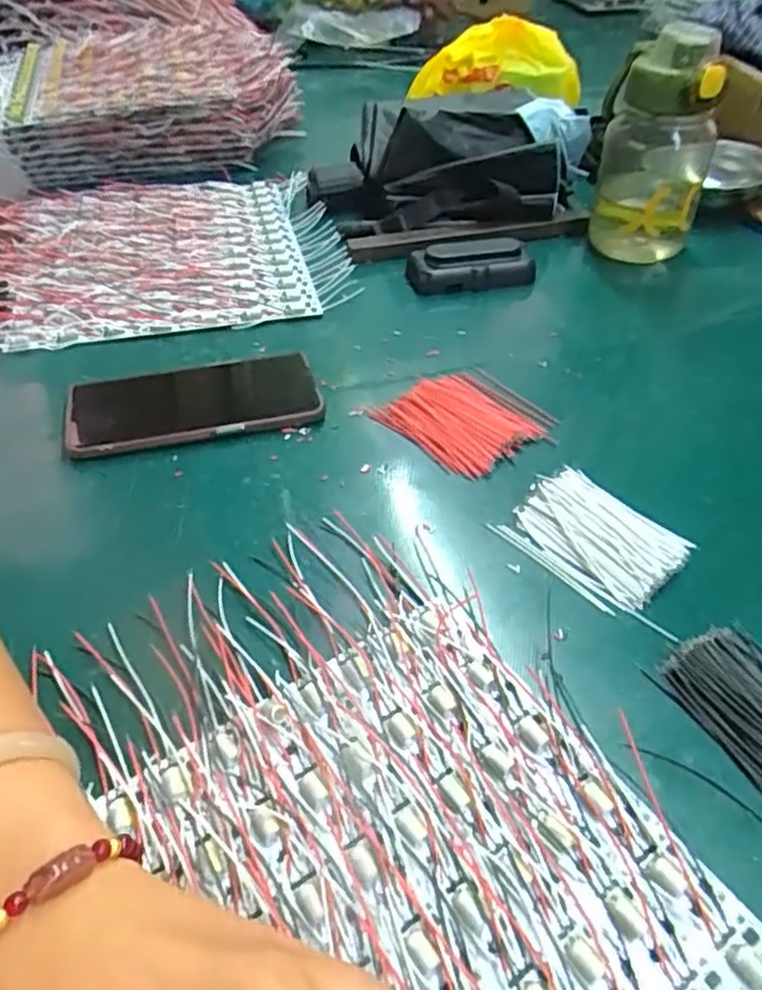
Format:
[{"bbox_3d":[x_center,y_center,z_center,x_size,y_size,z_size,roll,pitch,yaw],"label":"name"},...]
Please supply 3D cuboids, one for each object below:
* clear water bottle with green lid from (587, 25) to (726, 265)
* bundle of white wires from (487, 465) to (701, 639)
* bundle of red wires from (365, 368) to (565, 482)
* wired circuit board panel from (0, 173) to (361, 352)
[{"bbox_3d":[0.237,-0.297,0.591,0.090,0.172,0.097,18,48,16],"label":"clear water bottle with green lid"},{"bbox_3d":[0.119,0.024,0.376,0.064,0.013,0.096,-35,56,-30],"label":"bundle of white wires"},{"bbox_3d":[0.055,-0.053,0.459,0.080,0.010,0.097,-34,55,-29],"label":"bundle of red wires"},{"bbox_3d":[-0.215,-0.221,0.626,0.340,0.018,0.274,-7,47,-8],"label":"wired circuit board panel"}]

